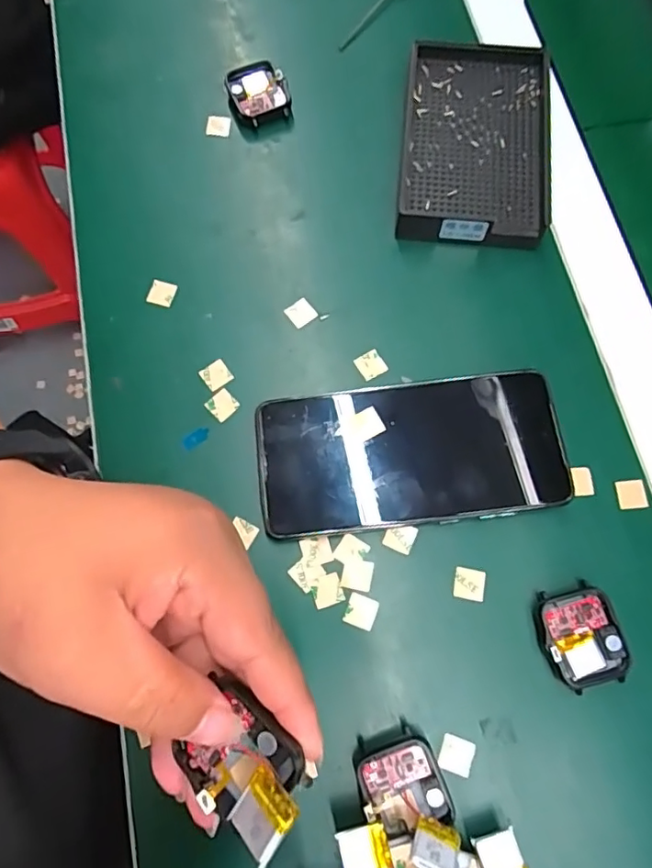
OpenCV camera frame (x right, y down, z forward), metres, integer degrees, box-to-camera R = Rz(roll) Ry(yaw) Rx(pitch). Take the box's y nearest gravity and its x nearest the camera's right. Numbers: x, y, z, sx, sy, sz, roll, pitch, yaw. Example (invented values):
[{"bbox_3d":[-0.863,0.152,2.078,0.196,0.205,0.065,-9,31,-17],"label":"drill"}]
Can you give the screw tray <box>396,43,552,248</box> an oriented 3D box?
[{"bbox_3d":[0.096,-0.187,0.355,0.090,0.024,0.137,6,74,3],"label":"screw tray"}]

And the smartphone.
[{"bbox_3d":[0.045,0.011,0.302,0.160,0.014,0.077,-7,74,-1],"label":"smartphone"}]

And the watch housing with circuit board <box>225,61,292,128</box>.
[{"bbox_3d":[-0.045,-0.233,0.374,0.039,0.011,0.044,-22,75,-5],"label":"watch housing with circuit board"}]

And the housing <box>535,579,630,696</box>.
[{"bbox_3d":[0.127,0.102,0.276,0.039,0.009,0.047,-15,74,-3],"label":"housing"}]

